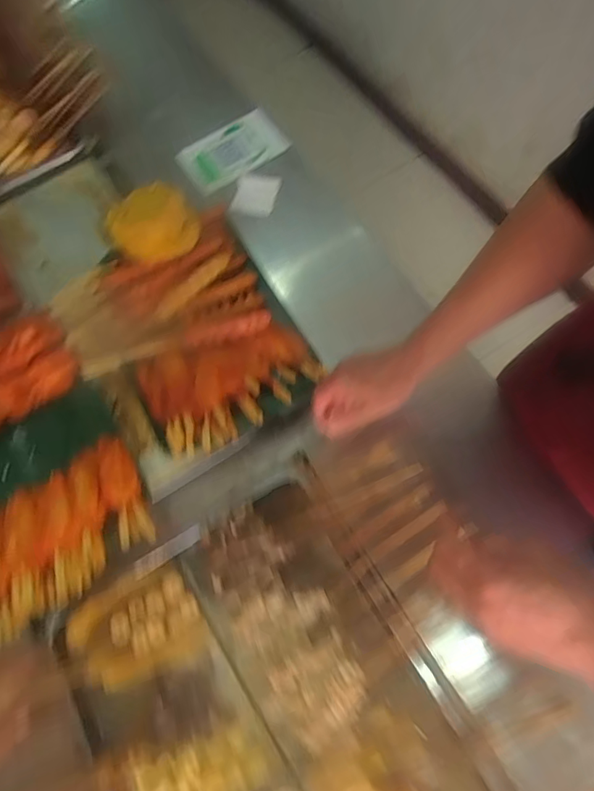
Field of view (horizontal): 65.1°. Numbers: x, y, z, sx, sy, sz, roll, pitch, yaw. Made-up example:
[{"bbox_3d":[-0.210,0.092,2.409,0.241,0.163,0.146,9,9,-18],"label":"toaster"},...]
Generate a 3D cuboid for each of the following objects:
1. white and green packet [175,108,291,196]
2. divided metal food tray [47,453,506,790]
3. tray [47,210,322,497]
[{"bbox_3d":[-0.119,-0.454,0.864,0.198,0.017,0.109,-39,82,-13],"label":"white and green packet"},{"bbox_3d":[0.012,0.410,0.529,0.470,0.059,0.599,-30,72,-8],"label":"divided metal food tray"},{"bbox_3d":[-0.168,-0.089,0.704,0.305,0.071,0.370,-30,70,-6],"label":"tray"}]

